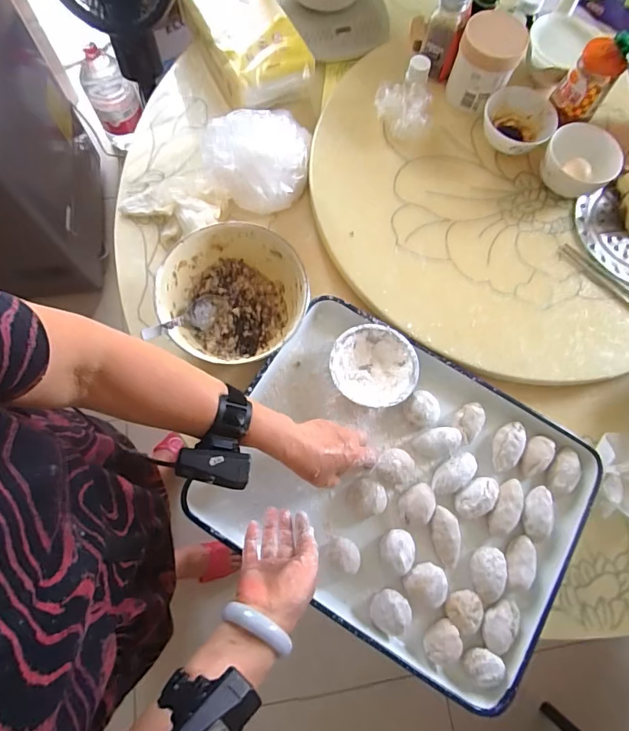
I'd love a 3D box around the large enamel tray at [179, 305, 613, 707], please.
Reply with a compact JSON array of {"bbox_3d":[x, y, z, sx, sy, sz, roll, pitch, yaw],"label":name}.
[{"bbox_3d":[0.119,0.161,0.580,0.472,0.043,0.354,31,75,8],"label":"large enamel tray"}]

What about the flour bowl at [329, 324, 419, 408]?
[{"bbox_3d":[0.083,0.002,0.620,0.118,0.037,0.116,0,73,-1],"label":"flour bowl"}]

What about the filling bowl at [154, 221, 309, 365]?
[{"bbox_3d":[-0.114,-0.100,0.620,0.198,0.076,0.178,-40,78,-12],"label":"filling bowl"}]

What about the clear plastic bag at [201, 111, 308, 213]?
[{"bbox_3d":[-0.090,-0.326,0.686,0.157,0.102,0.125,3,73,-1],"label":"clear plastic bag"}]

